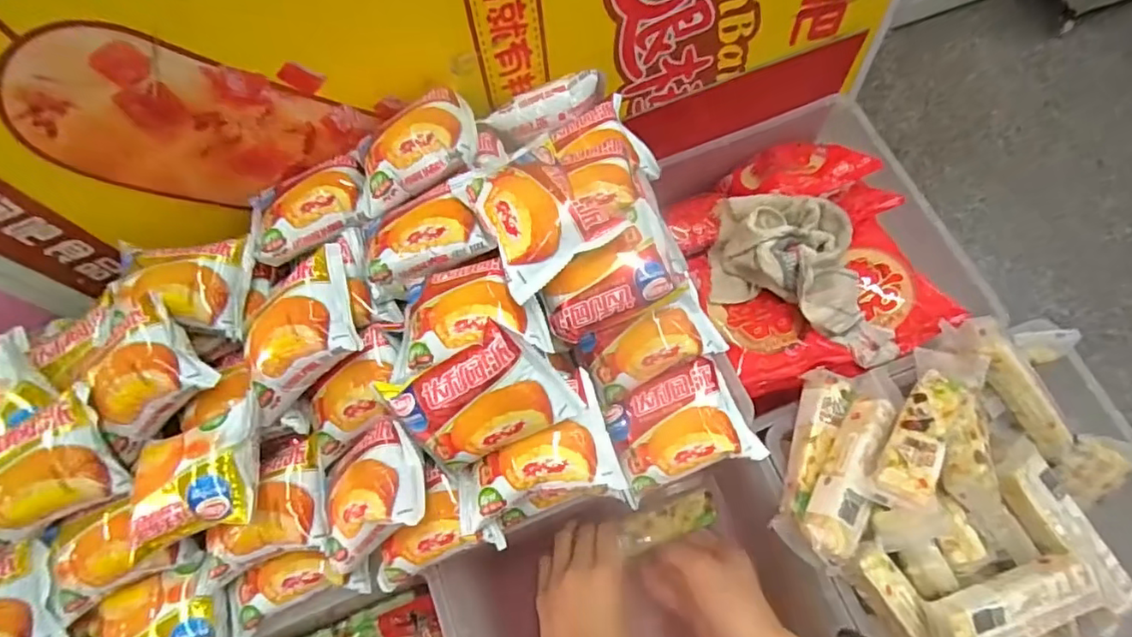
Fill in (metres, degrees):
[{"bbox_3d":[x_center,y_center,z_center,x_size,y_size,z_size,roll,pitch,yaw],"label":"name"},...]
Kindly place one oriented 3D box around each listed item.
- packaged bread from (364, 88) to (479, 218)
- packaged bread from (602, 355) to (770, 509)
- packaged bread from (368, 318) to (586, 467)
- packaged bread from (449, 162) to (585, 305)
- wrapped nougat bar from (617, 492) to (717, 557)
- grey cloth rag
[{"bbox_3d":[-0.106,-0.122,0.400,0.090,0.031,0.062,-23,72,-7],"label":"packaged bread"},{"bbox_3d":[0.077,0.074,0.391,0.091,0.031,0.072,-21,72,-6],"label":"packaged bread"},{"bbox_3d":[-0.049,0.049,0.345,0.093,0.038,0.078,-29,113,6],"label":"packaged bread"},{"bbox_3d":[-0.028,-0.064,0.352,0.053,0.026,0.098,-28,73,-8],"label":"packaged bread"},{"bbox_3d":[0.102,0.198,0.561,0.106,0.012,0.034,-12,70,-21],"label":"wrapped nougat bar"},{"bbox_3d":[0.225,-0.043,0.534,0.171,0.061,0.143,3,71,2],"label":"grey cloth rag"}]

